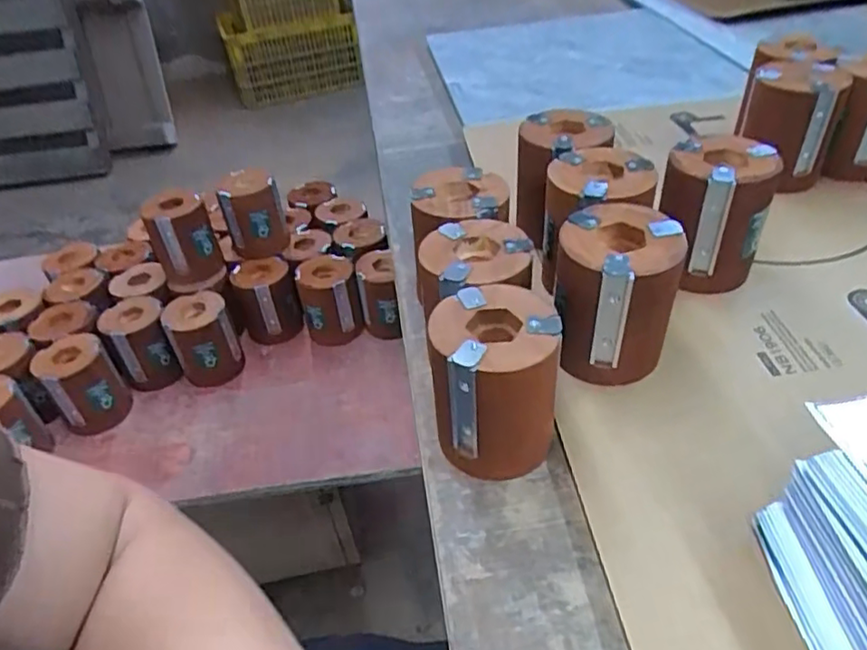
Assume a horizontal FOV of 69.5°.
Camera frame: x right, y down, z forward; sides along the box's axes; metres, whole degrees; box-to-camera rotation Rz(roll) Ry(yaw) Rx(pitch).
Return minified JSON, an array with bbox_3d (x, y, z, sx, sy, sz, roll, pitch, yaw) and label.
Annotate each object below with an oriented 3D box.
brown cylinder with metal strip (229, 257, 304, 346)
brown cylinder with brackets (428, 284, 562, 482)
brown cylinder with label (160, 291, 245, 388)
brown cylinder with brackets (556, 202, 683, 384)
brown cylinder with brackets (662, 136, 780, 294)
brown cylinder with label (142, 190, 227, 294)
[{"bbox_3d":[-0.232,-0.033,0.875,0.079,0.096,0.076,-19,42,-13],"label":"brown cylinder with metal strip"},{"bbox_3d":[0.037,0.035,0.398,0.072,0.101,0.076,-5,40,0],"label":"brown cylinder with brackets"},{"bbox_3d":[-0.300,0.016,0.816,0.080,0.096,0.071,-22,43,-16],"label":"brown cylinder with label"},{"bbox_3d":[0.126,-0.023,0.443,0.075,0.106,0.089,6,42,12],"label":"brown cylinder with brackets"},{"bbox_3d":[0.222,-0.085,0.502,0.078,0.103,0.095,13,44,20],"label":"brown cylinder with brackets"},{"bbox_3d":[-0.327,-0.110,0.821,0.078,0.101,0.081,-22,43,-16],"label":"brown cylinder with label"}]

